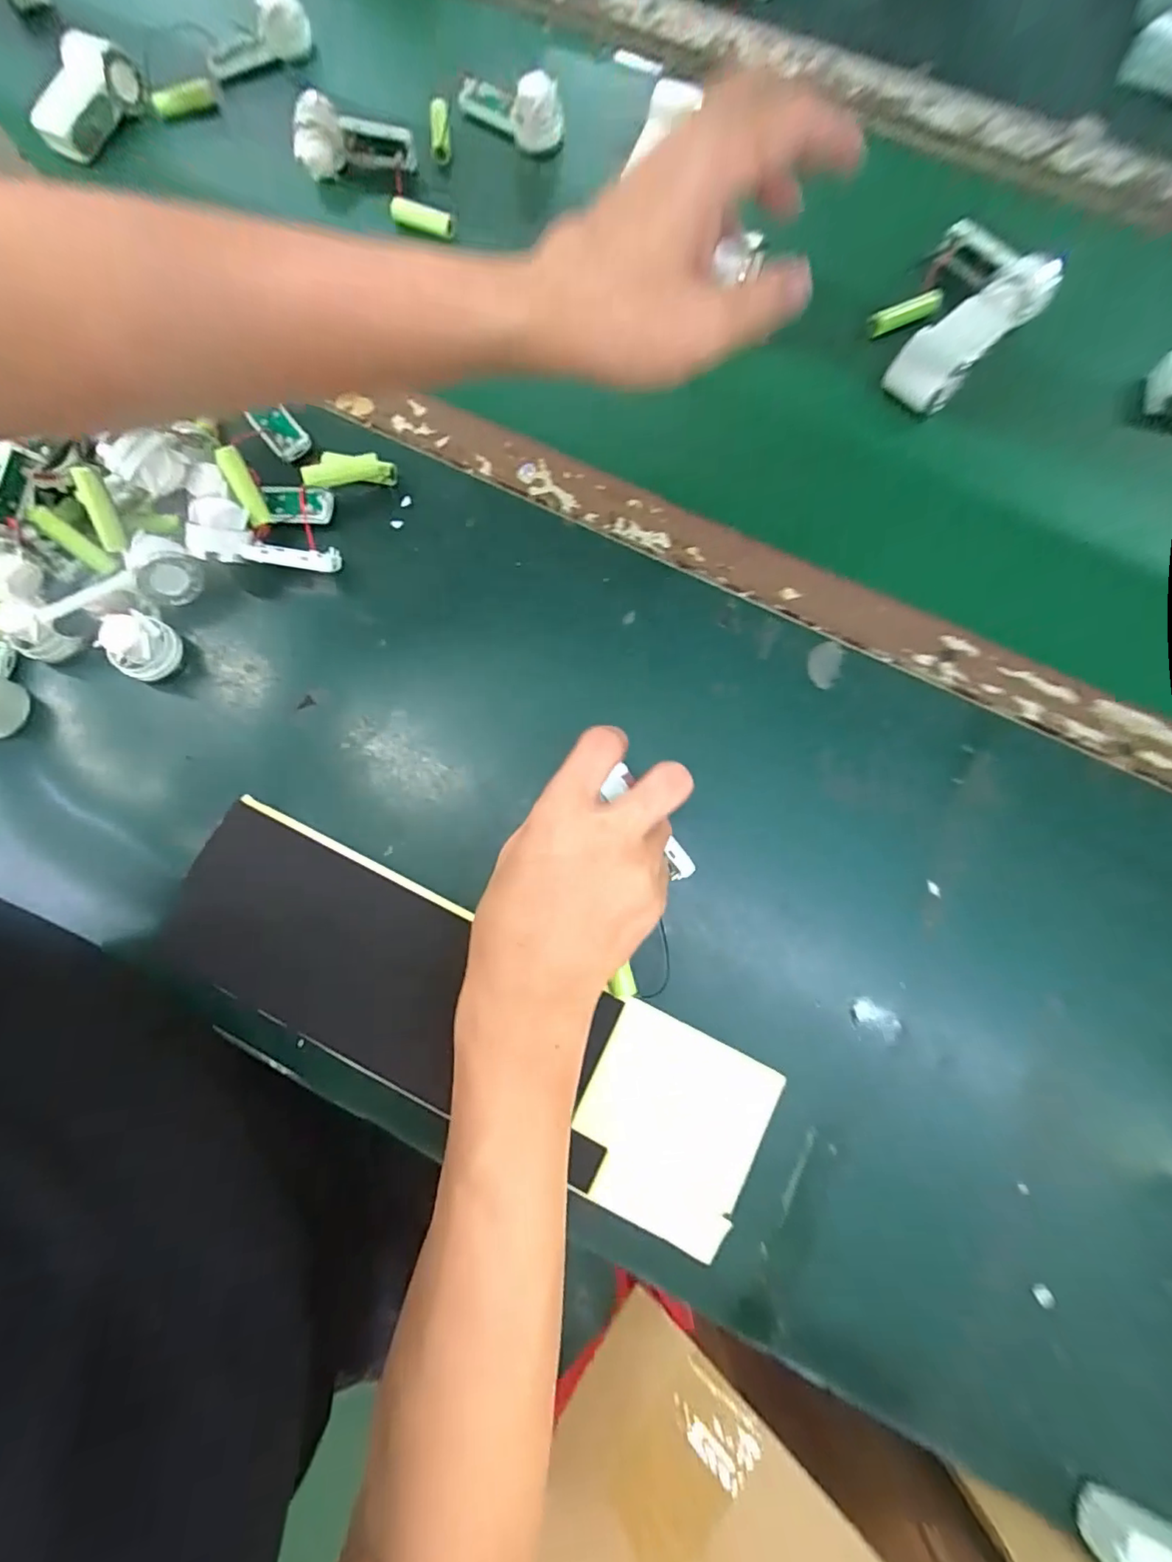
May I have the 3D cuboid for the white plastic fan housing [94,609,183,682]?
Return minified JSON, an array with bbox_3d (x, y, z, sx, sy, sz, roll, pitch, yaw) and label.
[{"bbox_3d":[-0.290,-0.087,0.382,0.036,0.037,0.035,-22,79,-3],"label":"white plastic fan housing"}]

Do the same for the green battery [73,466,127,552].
[{"bbox_3d":[-0.320,-0.178,0.383,0.015,0.051,0.012,4,39,2],"label":"green battery"}]

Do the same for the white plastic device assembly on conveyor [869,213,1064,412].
[{"bbox_3d":[0.260,-0.335,0.418,0.137,0.032,0.085,-44,81,-7],"label":"white plastic device assembly on conveyor"}]

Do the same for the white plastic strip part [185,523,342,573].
[{"bbox_3d":[-0.214,-0.154,0.390,0.092,0.014,0.020,5,79,-14],"label":"white plastic strip part"}]

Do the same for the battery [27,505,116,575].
[{"bbox_3d":[-0.335,-0.157,0.383,0.014,0.048,0.014,-49,44,-8],"label":"battery"}]

